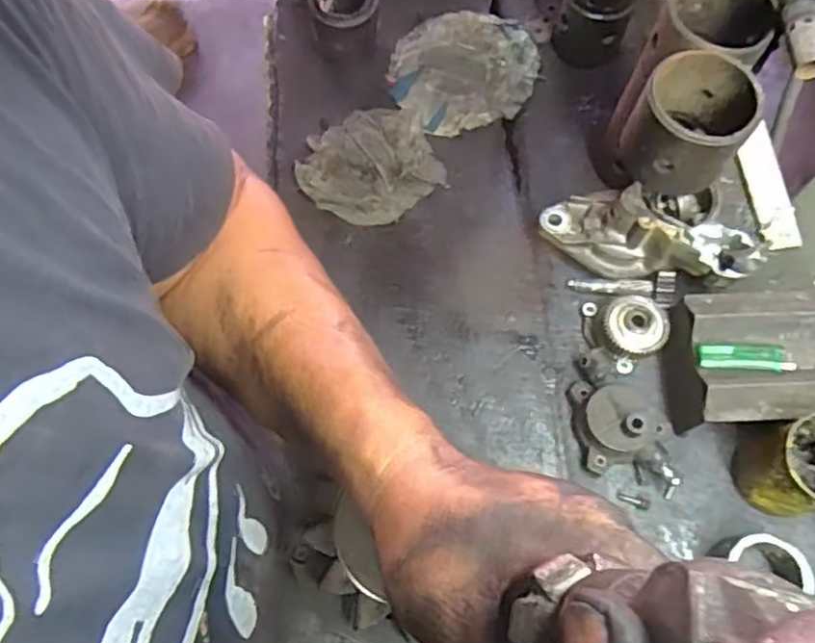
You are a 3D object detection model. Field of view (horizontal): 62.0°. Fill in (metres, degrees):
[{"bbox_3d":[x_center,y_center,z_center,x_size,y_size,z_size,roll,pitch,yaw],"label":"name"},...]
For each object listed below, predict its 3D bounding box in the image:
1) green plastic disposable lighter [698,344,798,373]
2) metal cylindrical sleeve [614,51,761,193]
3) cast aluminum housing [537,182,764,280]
[{"bbox_3d":[0.300,0.032,0.607,0.079,0.014,0.023,5,69,2],"label":"green plastic disposable lighter"},{"bbox_3d":[0.233,-0.165,0.567,0.086,0.074,0.093,32,72,11],"label":"metal cylindrical sleeve"},{"bbox_3d":[0.239,-0.096,0.676,0.209,0.081,0.084,15,69,26],"label":"cast aluminum housing"}]

